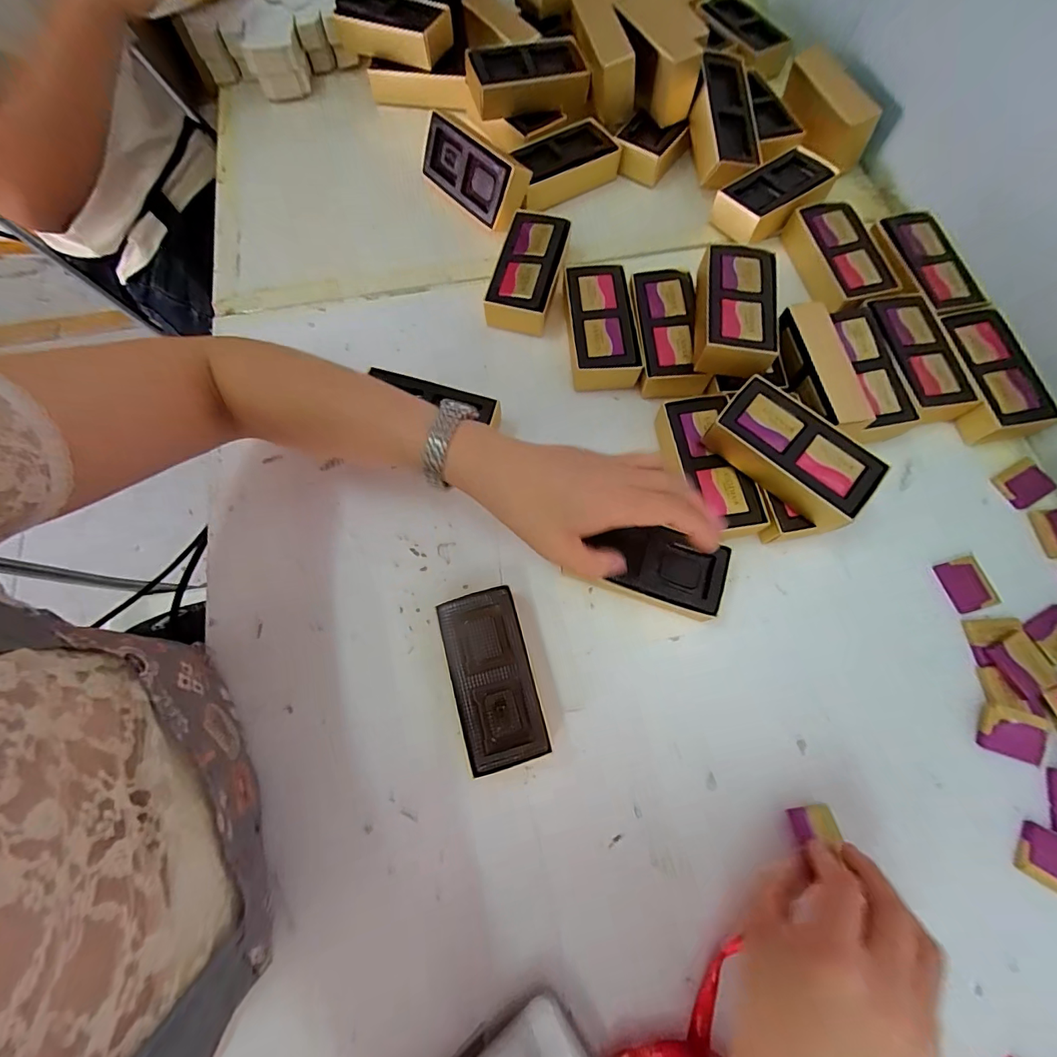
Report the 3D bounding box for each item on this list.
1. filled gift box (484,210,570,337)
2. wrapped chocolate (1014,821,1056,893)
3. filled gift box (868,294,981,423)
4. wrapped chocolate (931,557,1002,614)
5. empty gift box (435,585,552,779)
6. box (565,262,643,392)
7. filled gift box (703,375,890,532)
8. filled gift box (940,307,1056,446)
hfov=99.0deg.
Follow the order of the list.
[{"bbox_3d":[0.001,-0.240,0.422,0.057,0.034,0.111,11,72,4],"label":"filled gift box"},{"bbox_3d":[0.336,0.213,0.288,0.041,0.004,0.032,32,74,10],"label":"wrapped chocolate"},{"bbox_3d":[0.332,-0.147,0.394,0.061,0.031,0.112,-11,72,-4],"label":"filled gift box"},{"bbox_3d":[0.339,0.043,0.348,0.033,0.004,0.039,-16,72,-5],"label":"wrapped chocolate"},{"bbox_3d":[-0.024,0.103,0.313,0.053,0.035,0.110,-15,72,-5],"label":"empty gift box"},{"bbox_3d":[0.063,-0.179,0.403,0.057,0.035,0.113,-3,71,-1],"label":"box"},{"bbox_3d":[0.192,-0.054,0.333,0.060,0.032,0.111,-43,77,-13],"label":"filled gift box"},{"bbox_3d":[0.393,-0.133,0.392,0.059,0.031,0.113,-10,72,-4],"label":"filled gift box"}]

